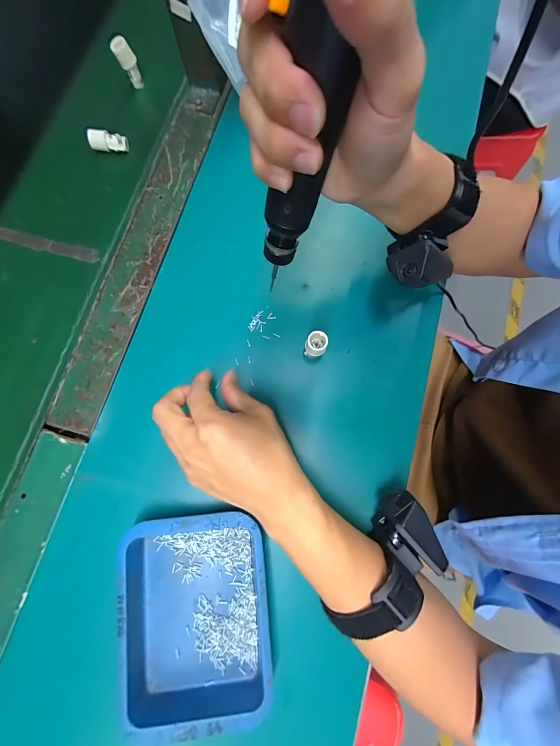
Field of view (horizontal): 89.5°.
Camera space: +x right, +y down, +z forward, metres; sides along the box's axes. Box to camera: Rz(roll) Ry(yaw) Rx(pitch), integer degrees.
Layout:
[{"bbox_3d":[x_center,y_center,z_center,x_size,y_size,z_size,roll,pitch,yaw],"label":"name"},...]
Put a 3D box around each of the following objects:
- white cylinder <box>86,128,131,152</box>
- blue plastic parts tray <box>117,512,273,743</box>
[{"bbox_3d":[-0.206,-0.278,0.341,0.043,0.022,0.016,2,79,2],"label":"white cylinder"},{"bbox_3d":[-0.070,0.202,0.239,0.117,0.030,0.153,-5,79,0],"label":"blue plastic parts tray"}]

